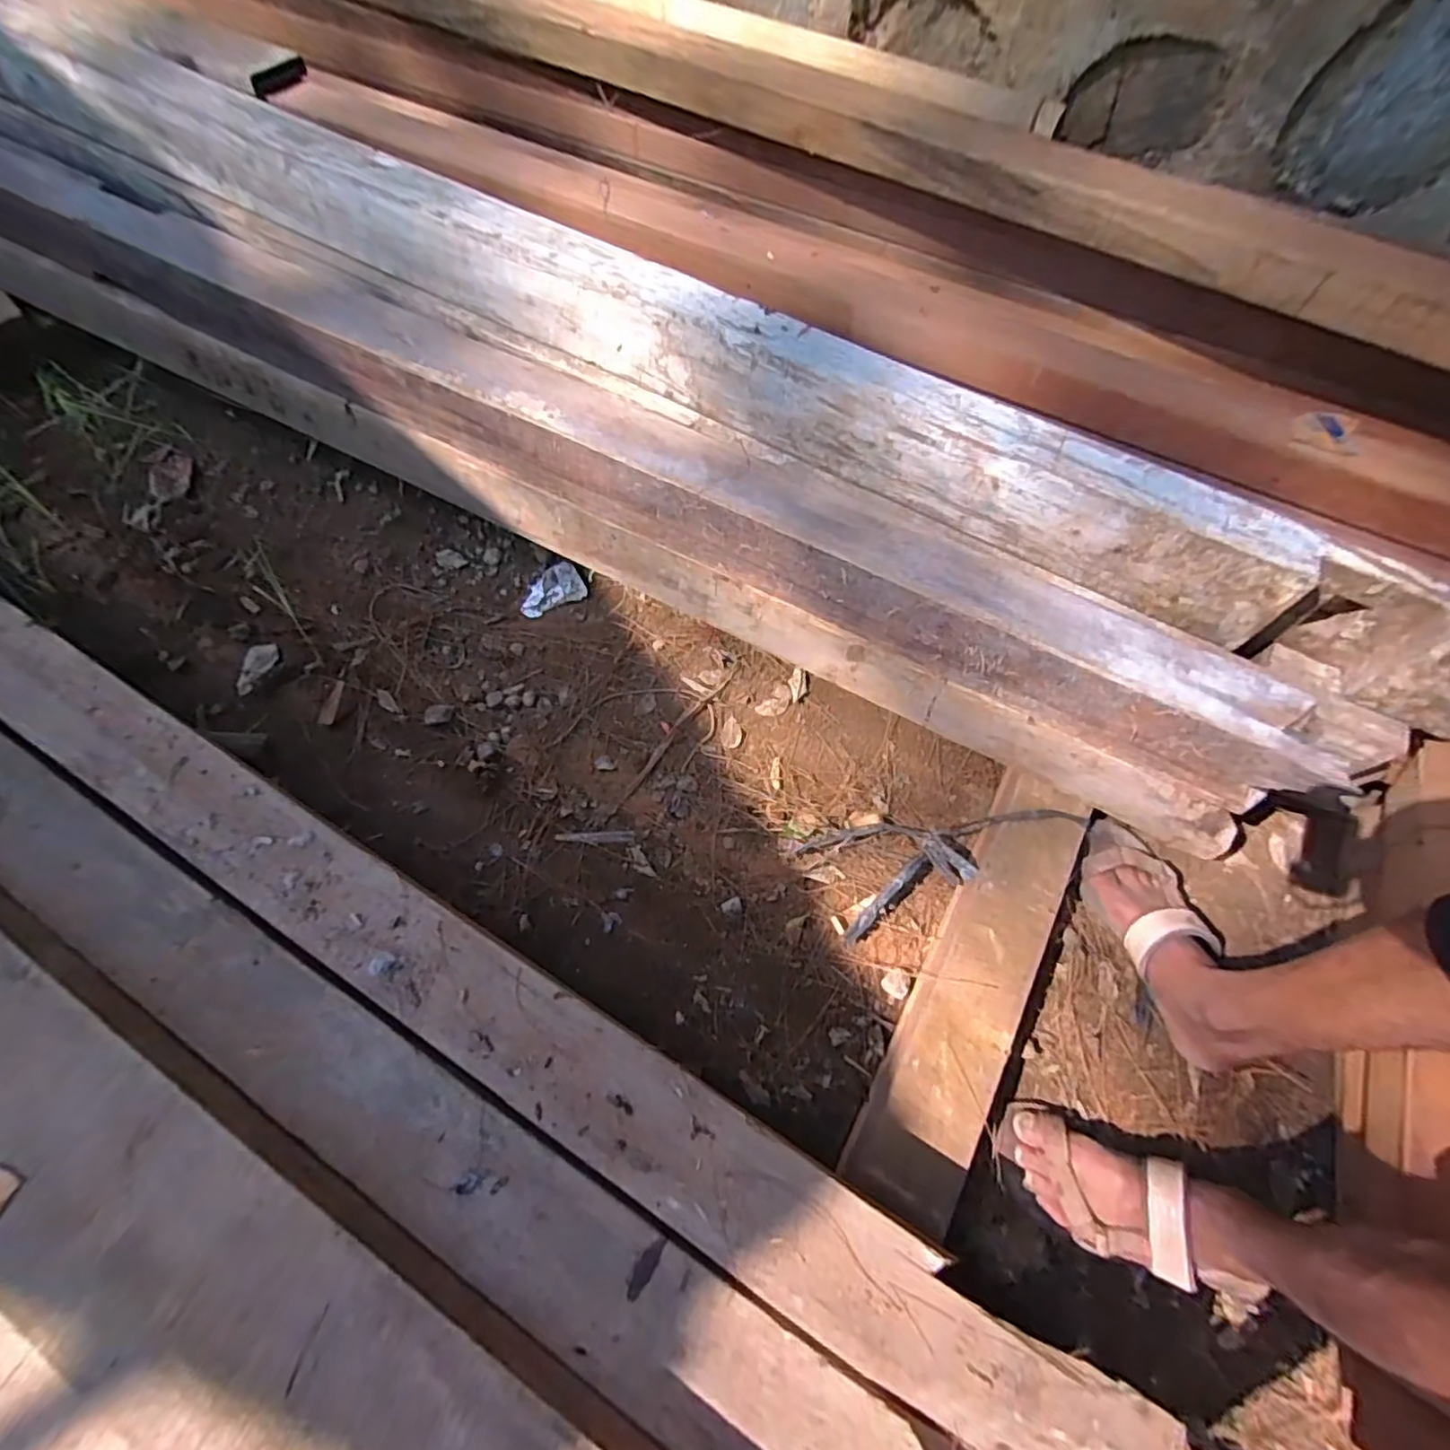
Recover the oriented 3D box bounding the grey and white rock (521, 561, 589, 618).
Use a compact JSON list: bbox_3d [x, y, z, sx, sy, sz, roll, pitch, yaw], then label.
[{"bbox_3d":[-0.262,-0.205,0.971,0.098,0.015,0.070,-22,68,-14],"label":"grey and white rock"}]

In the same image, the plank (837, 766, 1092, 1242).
[{"bbox_3d":[0.274,0.282,0.717,0.110,0.069,0.483,29,65,9],"label":"plank"}]

